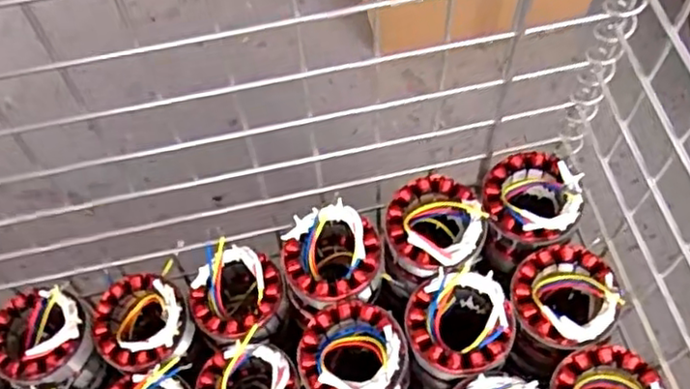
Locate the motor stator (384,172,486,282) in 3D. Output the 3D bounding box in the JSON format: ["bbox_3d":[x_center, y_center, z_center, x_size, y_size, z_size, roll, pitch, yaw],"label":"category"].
[{"bbox_3d":[0.078,0.033,0.588,0.083,0.063,0.087,-1,61,2],"label":"motor stator"}]

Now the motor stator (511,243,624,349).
[{"bbox_3d":[0.184,0.086,0.555,0.081,0.051,0.083,-1,61,2],"label":"motor stator"}]

